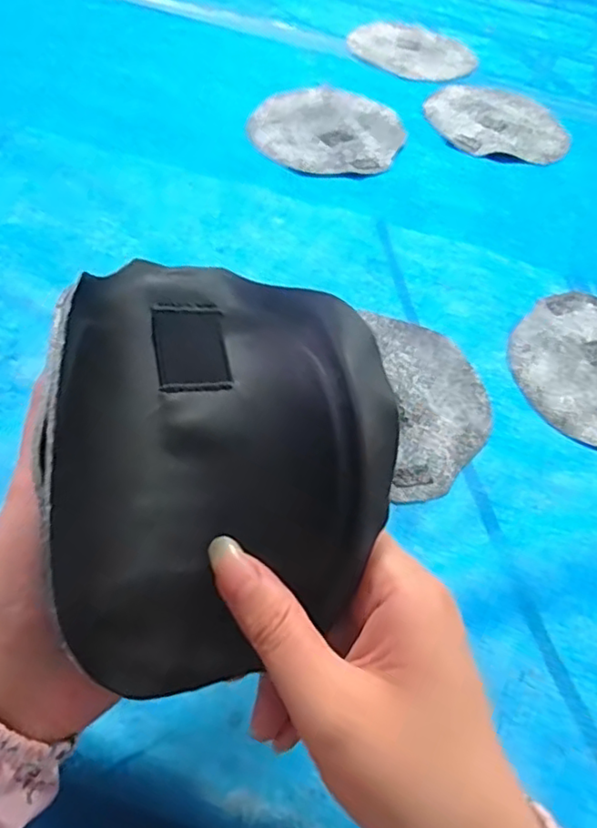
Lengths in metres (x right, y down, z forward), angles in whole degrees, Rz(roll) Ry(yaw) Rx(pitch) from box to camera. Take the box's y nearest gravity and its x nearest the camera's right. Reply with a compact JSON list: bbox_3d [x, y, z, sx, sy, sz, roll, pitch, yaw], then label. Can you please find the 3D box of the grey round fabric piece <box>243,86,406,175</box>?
[{"bbox_3d":[0.029,-0.279,0.604,0.143,0.004,0.155,3,54,-4],"label":"grey round fabric piece"}]

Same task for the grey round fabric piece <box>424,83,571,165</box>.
[{"bbox_3d":[0.206,-0.306,0.643,0.144,0.005,0.145,3,54,-4],"label":"grey round fabric piece"}]

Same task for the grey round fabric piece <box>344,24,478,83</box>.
[{"bbox_3d":[0.133,-0.424,0.723,0.142,0.004,0.127,29,57,15],"label":"grey round fabric piece"}]

